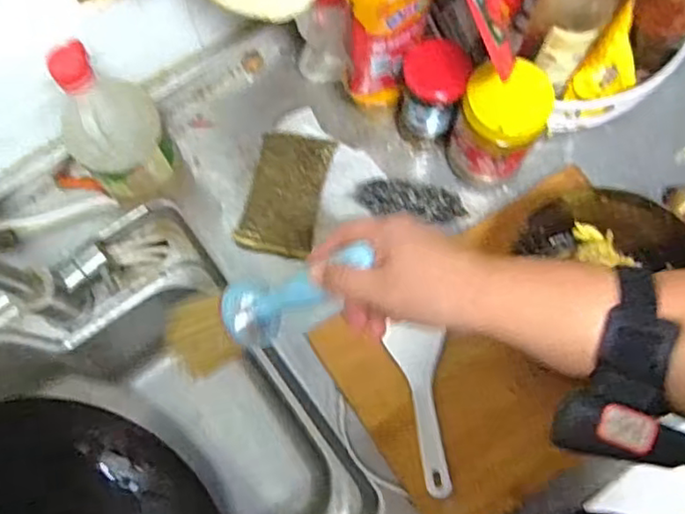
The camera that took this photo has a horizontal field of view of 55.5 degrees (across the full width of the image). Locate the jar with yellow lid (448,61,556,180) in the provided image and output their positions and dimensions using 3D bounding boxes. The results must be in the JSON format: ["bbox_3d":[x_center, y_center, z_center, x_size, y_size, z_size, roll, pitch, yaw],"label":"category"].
[{"bbox_3d":[0.152,-0.126,0.656,0.079,0.142,0.072,1,71,-2],"label":"jar with yellow lid"}]

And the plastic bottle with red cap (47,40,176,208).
[{"bbox_3d":[-0.214,-0.119,0.610,0.085,0.206,0.080,-26,74,-11],"label":"plastic bottle with red cap"}]

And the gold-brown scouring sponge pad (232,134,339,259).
[{"bbox_3d":[-0.060,-0.068,0.697,0.079,0.025,0.132,13,71,2],"label":"gold-brown scouring sponge pad"}]

